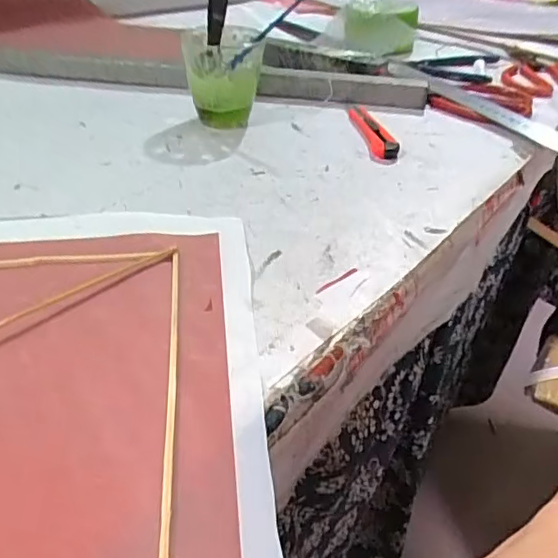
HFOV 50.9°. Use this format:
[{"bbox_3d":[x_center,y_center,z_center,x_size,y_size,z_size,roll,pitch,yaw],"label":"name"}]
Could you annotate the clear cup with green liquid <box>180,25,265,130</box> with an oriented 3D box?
[{"bbox_3d":[-0.055,-0.205,0.592,0.077,0.083,0.090,-3,38,-4],"label":"clear cup with green liquid"}]

